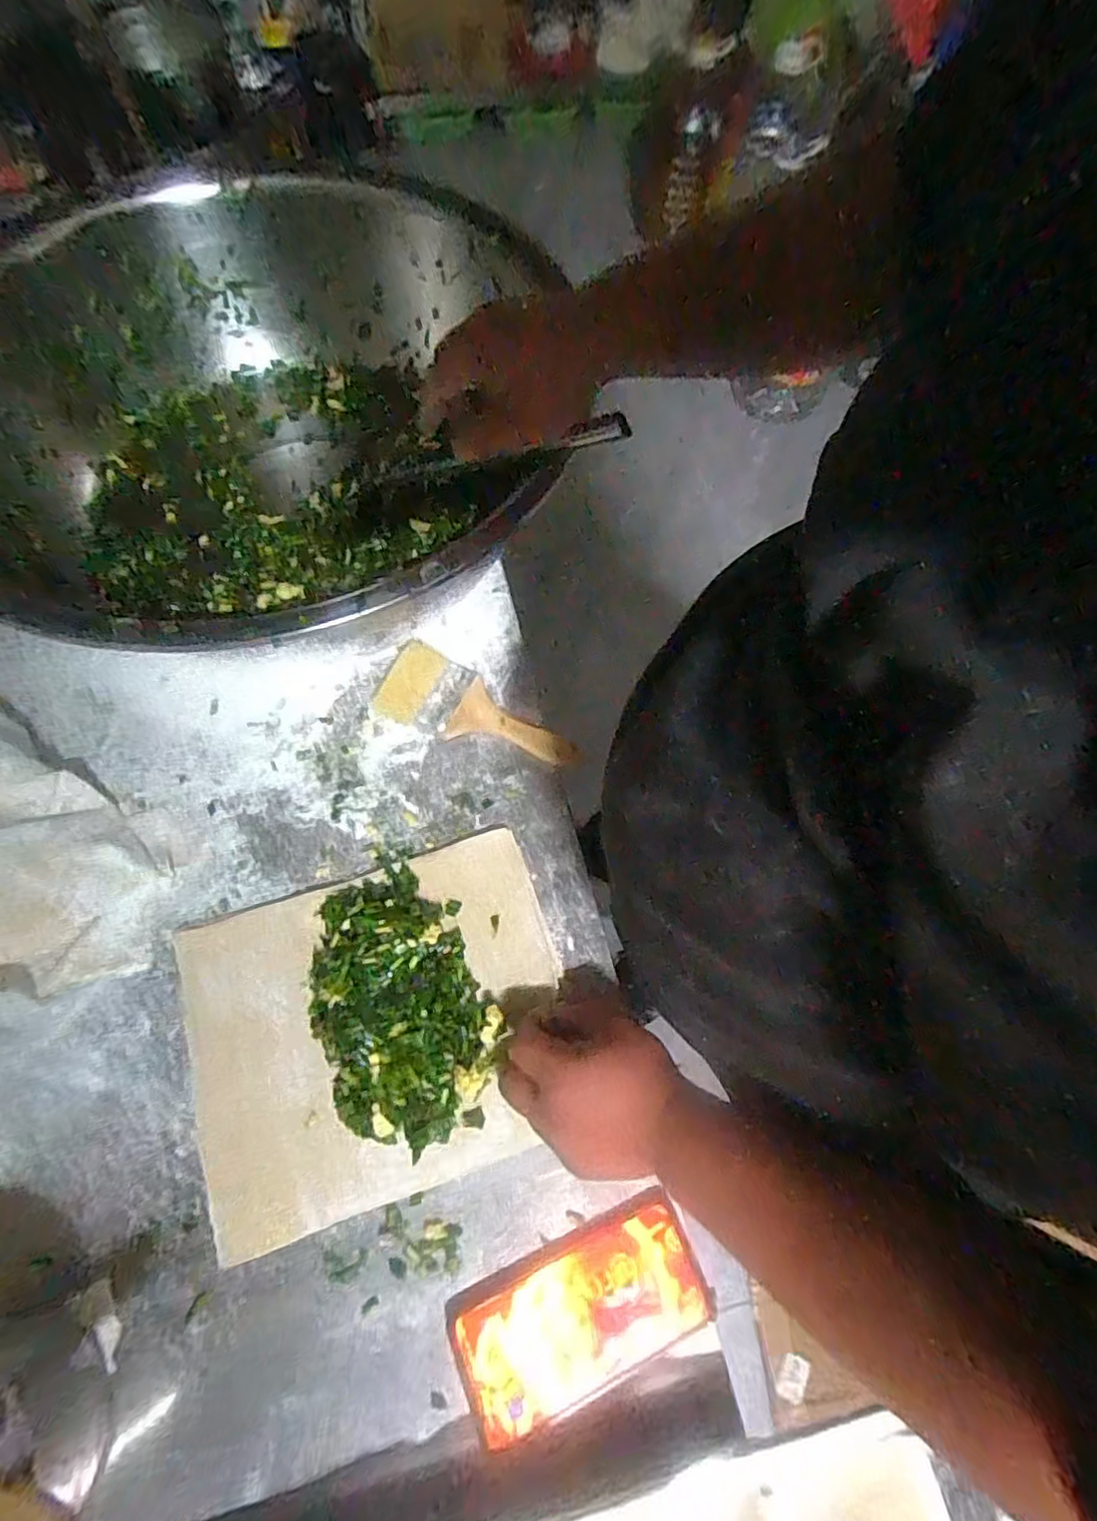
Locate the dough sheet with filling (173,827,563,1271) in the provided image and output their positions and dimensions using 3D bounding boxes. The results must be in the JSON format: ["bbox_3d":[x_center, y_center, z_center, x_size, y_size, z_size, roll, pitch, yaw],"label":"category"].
[{"bbox_3d":[-0.123,0.189,0.460,0.267,0.030,0.223,-19,68,-8],"label":"dough sheet with filling"}]

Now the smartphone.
[{"bbox_3d":[0.020,0.354,0.401,0.157,0.007,0.082,-21,69,-11],"label":"smartphone"}]

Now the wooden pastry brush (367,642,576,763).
[{"bbox_3d":[-0.067,-0.043,0.561,0.189,0.028,0.074,26,68,9],"label":"wooden pastry brush"}]

